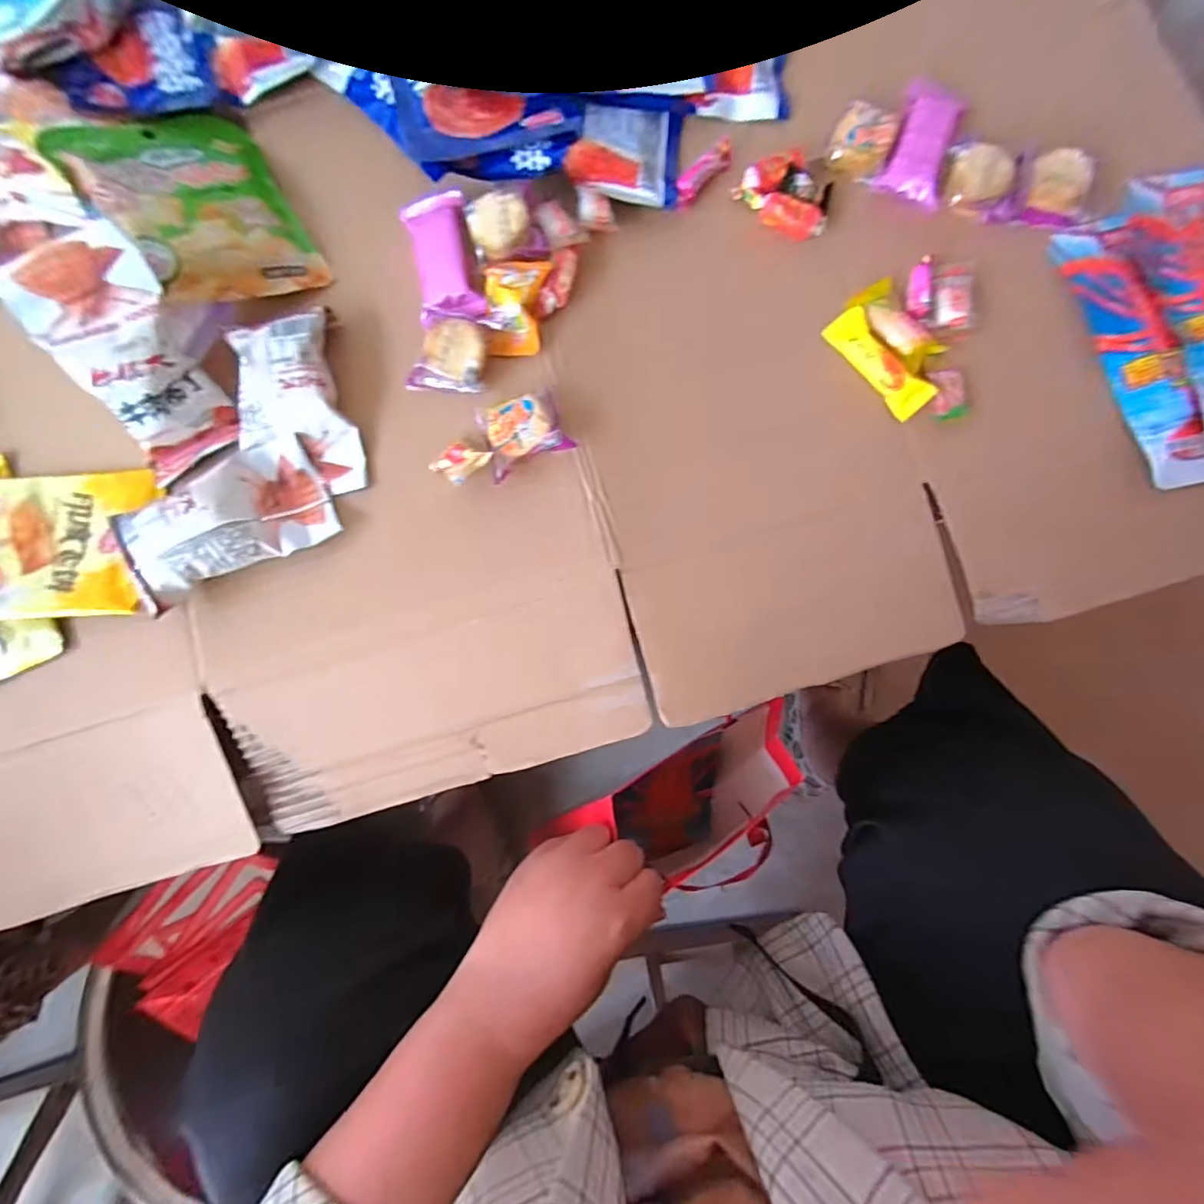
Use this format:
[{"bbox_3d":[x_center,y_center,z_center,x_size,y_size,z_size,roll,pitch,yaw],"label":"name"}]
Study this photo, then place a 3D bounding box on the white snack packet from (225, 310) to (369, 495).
[{"bbox_3d":[-0.206,-0.130,0.359,0.069,0.033,0.114,-12,82,1],"label":"white snack packet"}]

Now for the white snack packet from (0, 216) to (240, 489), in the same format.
[{"bbox_3d":[-0.295,-0.154,0.336,0.072,0.033,0.138,-22,117,0],"label":"white snack packet"}]

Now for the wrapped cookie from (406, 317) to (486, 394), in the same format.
[{"bbox_3d":[-0.104,-0.167,0.365,0.051,0.023,0.044,10,83,5],"label":"wrapped cookie"}]

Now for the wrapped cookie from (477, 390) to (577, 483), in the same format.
[{"bbox_3d":[-0.052,-0.112,0.358,0.055,0.021,0.045,-25,82,0],"label":"wrapped cookie"}]

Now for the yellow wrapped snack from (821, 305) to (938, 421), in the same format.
[{"bbox_3d":[0.192,-0.167,0.374,0.031,0.008,0.084,-35,82,-2],"label":"yellow wrapped snack"}]

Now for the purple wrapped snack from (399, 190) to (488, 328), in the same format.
[{"bbox_3d":[-0.110,-0.237,0.378,0.043,0.018,0.094,-12,82,2],"label":"purple wrapped snack"}]

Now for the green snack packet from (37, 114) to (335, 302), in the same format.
[{"bbox_3d":[-0.279,-0.274,0.368,0.116,0.021,0.155,-29,82,-31],"label":"green snack packet"}]

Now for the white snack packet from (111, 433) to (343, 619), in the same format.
[{"bbox_3d":[-0.244,-0.054,0.349,0.121,0.038,0.078,-26,82,-1],"label":"white snack packet"}]

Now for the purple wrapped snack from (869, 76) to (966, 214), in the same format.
[{"bbox_3d":[0.231,-0.329,0.390,0.046,0.017,0.081,23,84,6],"label":"purple wrapped snack"}]

